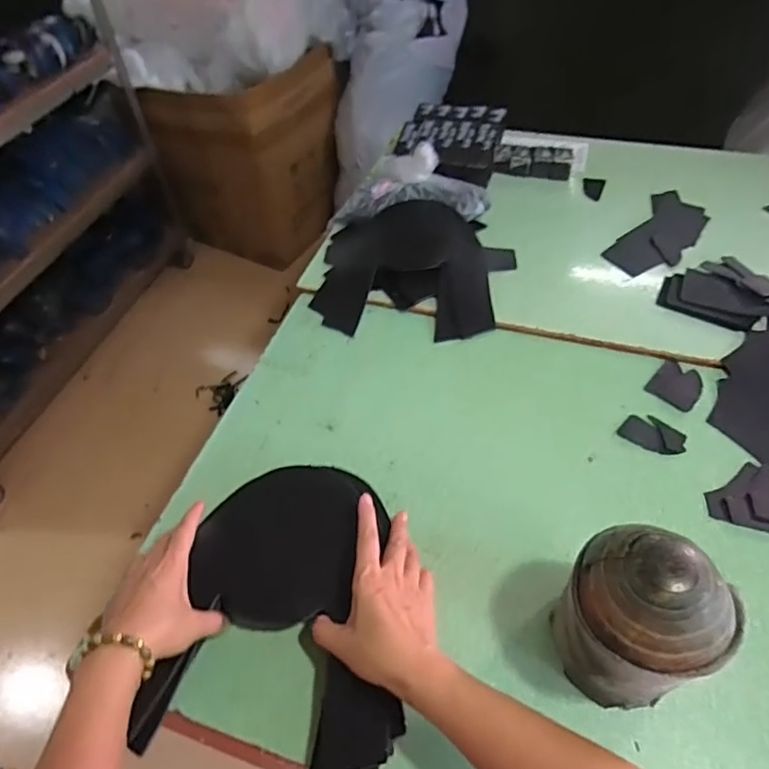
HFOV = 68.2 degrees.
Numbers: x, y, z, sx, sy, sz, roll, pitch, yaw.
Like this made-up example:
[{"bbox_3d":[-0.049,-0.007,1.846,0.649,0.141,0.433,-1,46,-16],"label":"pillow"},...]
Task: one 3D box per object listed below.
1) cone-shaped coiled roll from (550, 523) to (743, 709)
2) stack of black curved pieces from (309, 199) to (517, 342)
[{"bbox_3d":[0.190,0.178,0.433,0.101,0.171,0.103,-2,52,3],"label":"cone-shaped coiled roll"},{"bbox_3d":[0.043,-0.174,0.819,0.264,0.035,0.248,4,53,8],"label":"stack of black curved pieces"}]

